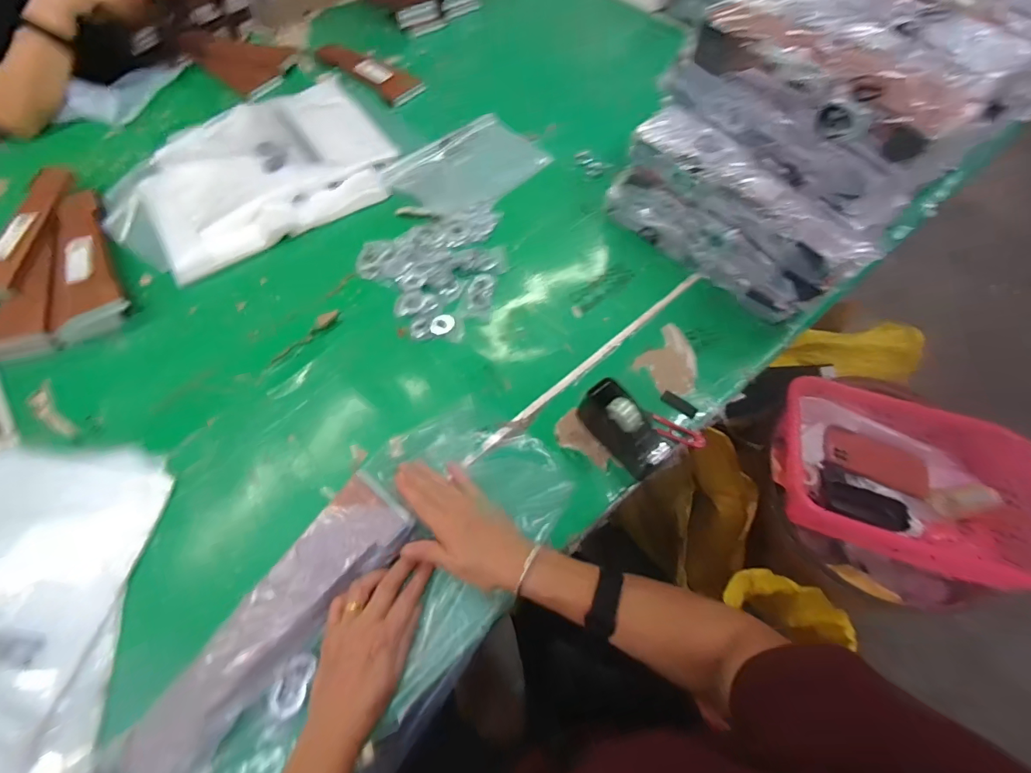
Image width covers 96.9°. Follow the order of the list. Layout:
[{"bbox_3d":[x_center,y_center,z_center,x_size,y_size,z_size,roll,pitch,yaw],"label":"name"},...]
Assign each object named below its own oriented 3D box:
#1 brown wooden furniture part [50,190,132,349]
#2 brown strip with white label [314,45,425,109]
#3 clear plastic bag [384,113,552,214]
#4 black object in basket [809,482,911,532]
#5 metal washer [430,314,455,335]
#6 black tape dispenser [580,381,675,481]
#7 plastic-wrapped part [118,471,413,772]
[{"bbox_3d":[-0.635,-0.181,0.666,0.099,0.030,0.234,-25,68,-11],"label":"brown wooden furniture part"},{"bbox_3d":[-0.282,-0.602,0.871,0.226,0.024,0.070,33,70,12],"label":"brown strip with white label"},{"bbox_3d":[-0.076,-0.362,0.747,0.247,0.025,0.153,-33,71,-14],"label":"clear plastic bag"},{"bbox_3d":[0.520,0.177,0.690,0.125,0.026,0.055,18,65,10],"label":"black object in basket"},{"bbox_3d":[-0.102,-0.088,0.637,0.034,0.004,0.029,-16,68,-8],"label":"metal washer"},{"bbox_3d":[0.131,0.054,0.537,0.045,0.069,0.099,-38,72,-16],"label":"black tape dispenser"},{"bbox_3d":[-0.230,0.230,0.447,0.083,0.041,0.302,35,69,12],"label":"plastic-wrapped part"}]

